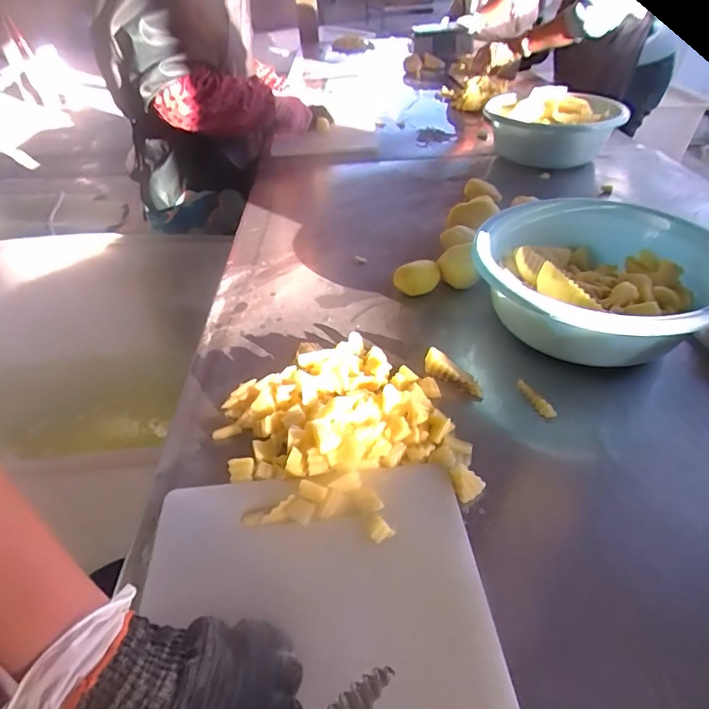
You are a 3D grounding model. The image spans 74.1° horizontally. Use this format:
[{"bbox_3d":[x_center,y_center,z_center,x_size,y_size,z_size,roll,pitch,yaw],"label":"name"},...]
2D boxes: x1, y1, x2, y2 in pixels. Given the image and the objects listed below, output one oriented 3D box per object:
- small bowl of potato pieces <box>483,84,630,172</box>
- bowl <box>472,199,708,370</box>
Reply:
[{"bbox_3d":[0.407,-0.465,0.994,0.267,0.132,0.223,22,46,24],"label":"small bowl of potato pieces"},{"bbox_3d":[0.278,-0.079,0.557,0.260,0.104,0.261,-1,41,1],"label":"bowl"}]

